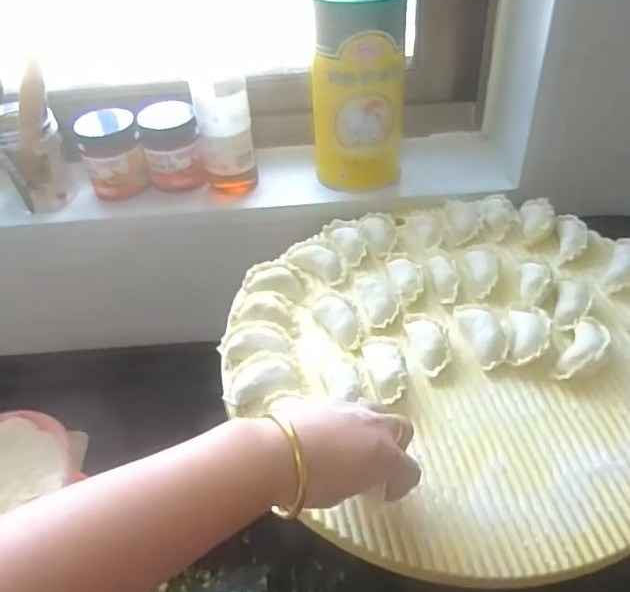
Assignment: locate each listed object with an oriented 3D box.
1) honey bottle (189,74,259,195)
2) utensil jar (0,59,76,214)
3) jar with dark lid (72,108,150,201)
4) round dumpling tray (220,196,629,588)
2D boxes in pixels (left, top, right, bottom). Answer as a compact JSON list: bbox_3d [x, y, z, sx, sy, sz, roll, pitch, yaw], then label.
[{"bbox_3d":[-0.100,-0.176,0.680,0.062,0.128,0.050,-6,41,-9],"label":"honey bottle"},{"bbox_3d":[-0.343,-0.177,0.696,0.094,0.133,0.091,1,41,-1],"label":"utensil jar"},{"bbox_3d":[-0.235,-0.162,0.699,0.069,0.086,0.057,-11,42,-14],"label":"jar with dark lid"},{"bbox_3d":[0.114,0.033,0.515,0.361,0.060,0.374,1,41,-1],"label":"round dumpling tray"}]

